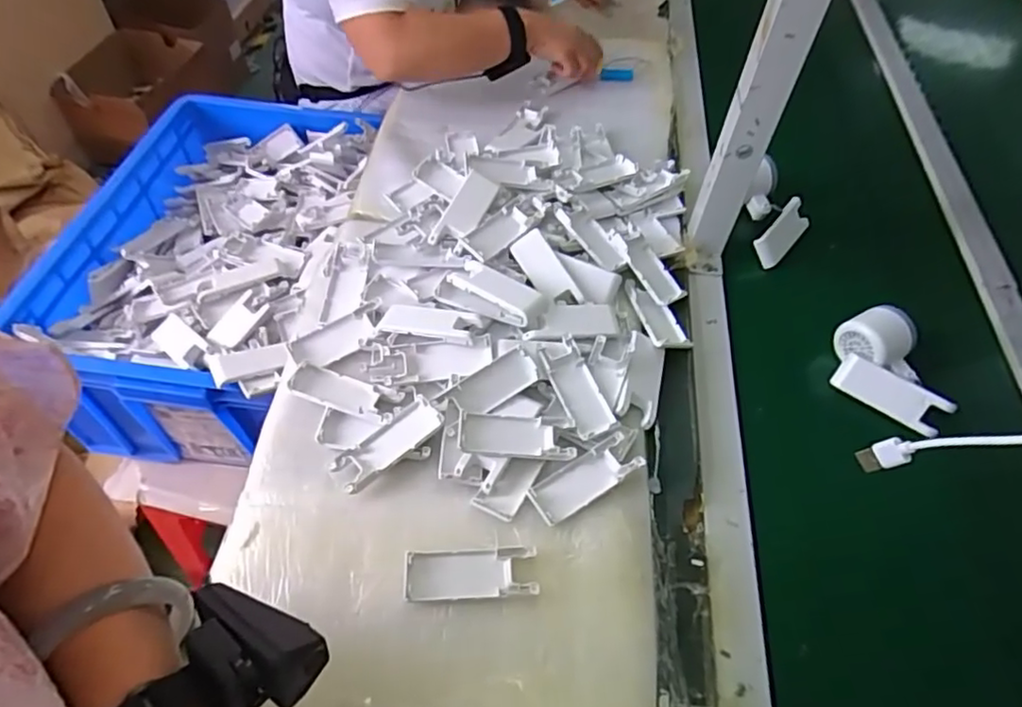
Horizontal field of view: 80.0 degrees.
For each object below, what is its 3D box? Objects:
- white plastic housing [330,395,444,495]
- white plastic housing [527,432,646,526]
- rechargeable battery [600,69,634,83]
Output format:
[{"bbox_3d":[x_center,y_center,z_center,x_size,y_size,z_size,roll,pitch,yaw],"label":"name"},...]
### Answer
[{"bbox_3d":[-0.111,0.080,0.549,0.102,0.014,0.038,-36,66,-22],"label":"white plastic housing"},{"bbox_3d":[0.065,0.111,0.540,0.103,0.014,0.040,-27,63,-18],"label":"white plastic housing"},{"bbox_3d":[0.164,-0.431,0.941,0.052,0.012,0.017,5,57,0],"label":"rechargeable battery"}]

